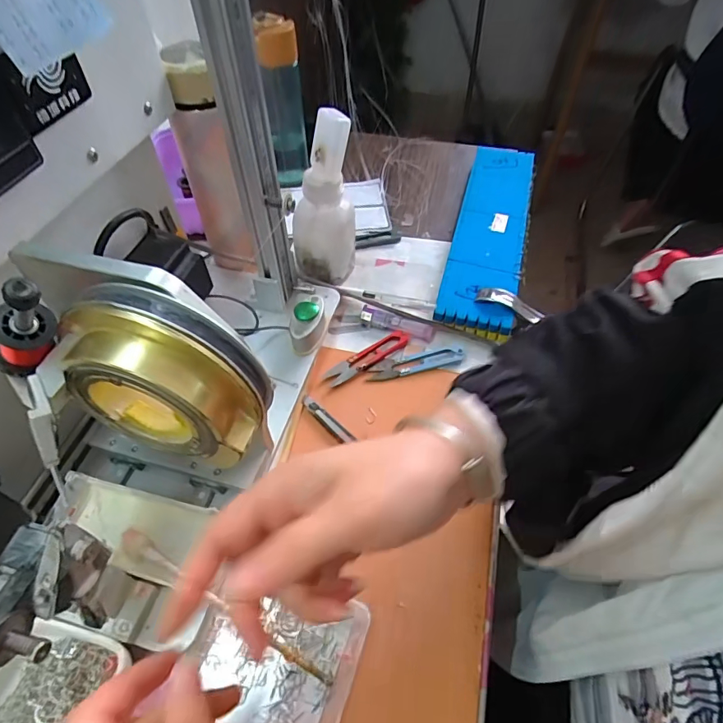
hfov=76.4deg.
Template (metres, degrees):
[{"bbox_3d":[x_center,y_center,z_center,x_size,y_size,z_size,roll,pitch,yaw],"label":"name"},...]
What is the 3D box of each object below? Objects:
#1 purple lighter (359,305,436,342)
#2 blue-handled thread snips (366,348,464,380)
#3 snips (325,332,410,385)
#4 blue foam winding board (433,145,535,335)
[{"bbox_3d":[0.037,-0.041,0.482,0.078,0.008,0.018,19,54,14],"label":"purple lighter"},{"bbox_3d":[0.055,0.002,0.454,0.094,0.005,0.021,-10,53,-7],"label":"blue-handled thread snips"},{"bbox_3d":[0.007,-0.004,0.459,0.095,0.007,0.022,-27,57,-20],"label":"snips"},{"bbox_3d":[0.160,-0.167,0.570,0.079,0.029,0.340,13,53,10],"label":"blue foam winding board"}]

